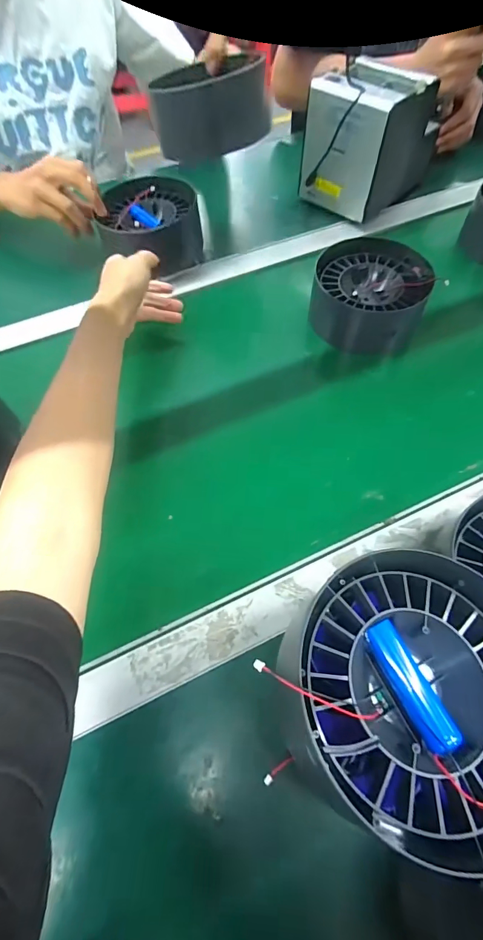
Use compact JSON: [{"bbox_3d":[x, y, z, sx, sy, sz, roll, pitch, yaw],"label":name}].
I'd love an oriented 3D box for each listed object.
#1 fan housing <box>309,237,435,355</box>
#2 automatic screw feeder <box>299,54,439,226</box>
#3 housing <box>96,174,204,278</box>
[{"bbox_3d":[0.166,-0.228,0.532,0.139,0.085,0.124,14,62,9],"label":"fan housing"},{"bbox_3d":[0.184,-0.485,0.593,0.128,0.142,0.143,40,69,21],"label":"automatic screw feeder"},{"bbox_3d":[-0.128,-0.340,0.570,0.134,0.080,0.122,2,61,3],"label":"housing"}]

